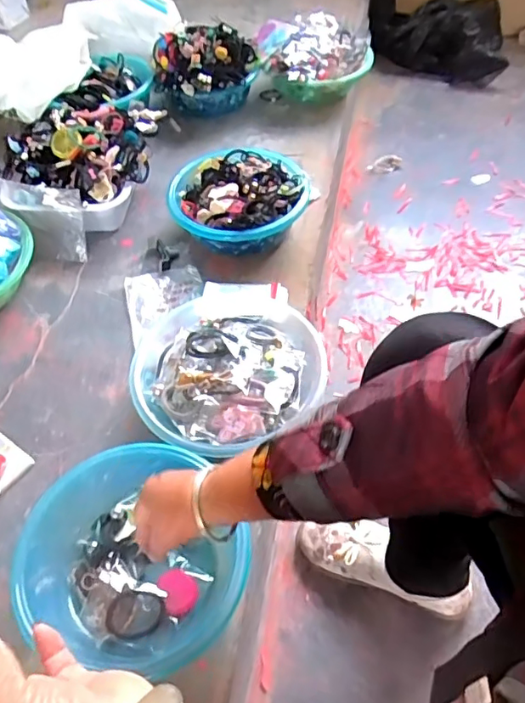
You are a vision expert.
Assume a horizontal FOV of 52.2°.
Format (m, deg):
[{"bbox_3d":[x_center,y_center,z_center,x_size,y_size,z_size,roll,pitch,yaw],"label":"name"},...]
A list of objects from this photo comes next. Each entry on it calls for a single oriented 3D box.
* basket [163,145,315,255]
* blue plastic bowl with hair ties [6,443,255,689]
[{"bbox_3d":[-0.036,-0.246,0.893,0.224,0.083,0.211,-1,52,2],"label":"basket"},{"bbox_3d":[-0.132,0.203,0.559,0.226,0.075,0.203,13,54,13],"label":"blue plastic bowl with hair ties"}]

